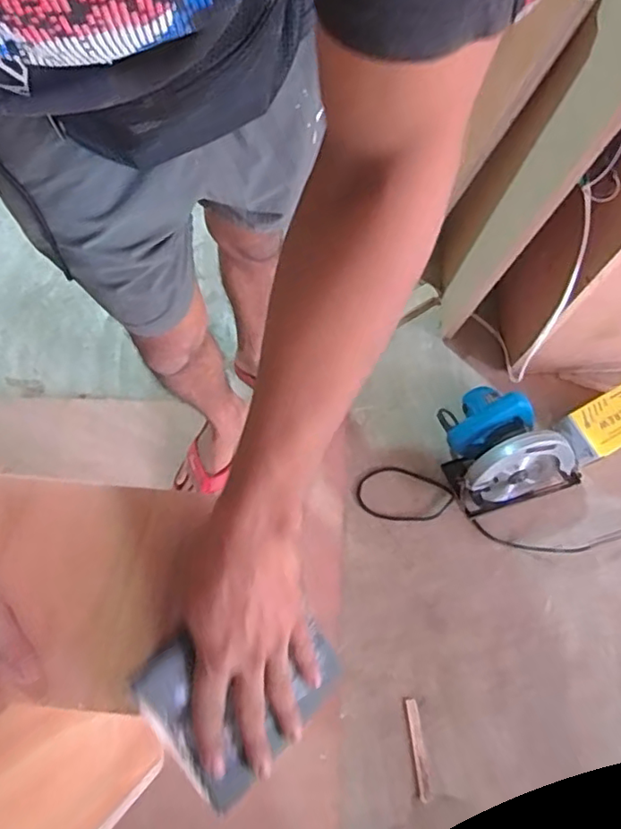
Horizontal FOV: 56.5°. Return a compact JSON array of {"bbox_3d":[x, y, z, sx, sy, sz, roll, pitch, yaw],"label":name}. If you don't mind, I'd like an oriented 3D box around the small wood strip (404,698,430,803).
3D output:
[{"bbox_3d":[0.190,0.592,1.024,0.021,0.004,0.156,-7,63,2],"label":"small wood strip"}]

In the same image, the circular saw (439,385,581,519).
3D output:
[{"bbox_3d":[0.372,0.050,1.105,0.237,0.180,0.237,1,70,-2],"label":"circular saw"}]

